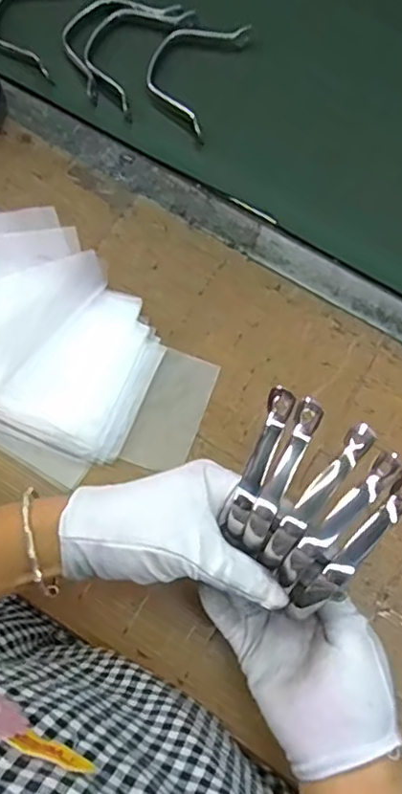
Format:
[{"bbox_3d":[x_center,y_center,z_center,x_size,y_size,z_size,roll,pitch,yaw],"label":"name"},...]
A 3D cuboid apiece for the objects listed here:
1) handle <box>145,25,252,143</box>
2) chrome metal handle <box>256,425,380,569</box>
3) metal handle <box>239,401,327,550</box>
[{"bbox_3d":[-0.009,-0.298,0.551,0.071,0.013,0.132,20,73,5],"label":"handle"},{"bbox_3d":[0.065,0.053,0.337,0.014,0.016,0.096,38,80,10],"label":"chrome metal handle"},{"bbox_3d":[0.046,0.042,0.342,0.013,0.016,0.091,26,75,6],"label":"metal handle"}]

